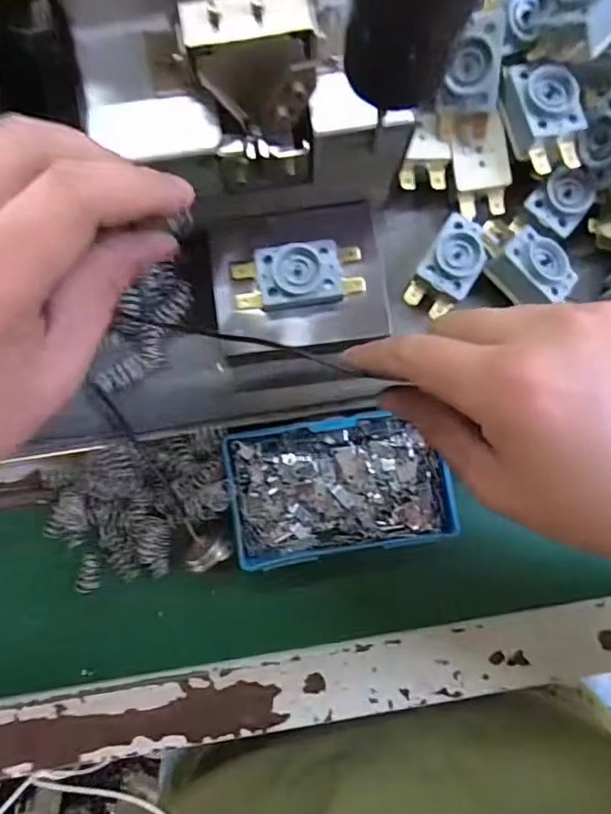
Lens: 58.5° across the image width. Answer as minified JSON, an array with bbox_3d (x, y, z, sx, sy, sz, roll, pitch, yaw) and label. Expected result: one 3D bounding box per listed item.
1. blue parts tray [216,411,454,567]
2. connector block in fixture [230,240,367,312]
[{"bbox_3d":[0.019,0.042,0.292,0.114,0.023,0.070,-9,86,-2],"label":"blue parts tray"},{"bbox_3d":[-0.003,-0.060,0.255,0.060,0.013,0.028,-9,86,-2],"label":"connector block in fixture"}]

